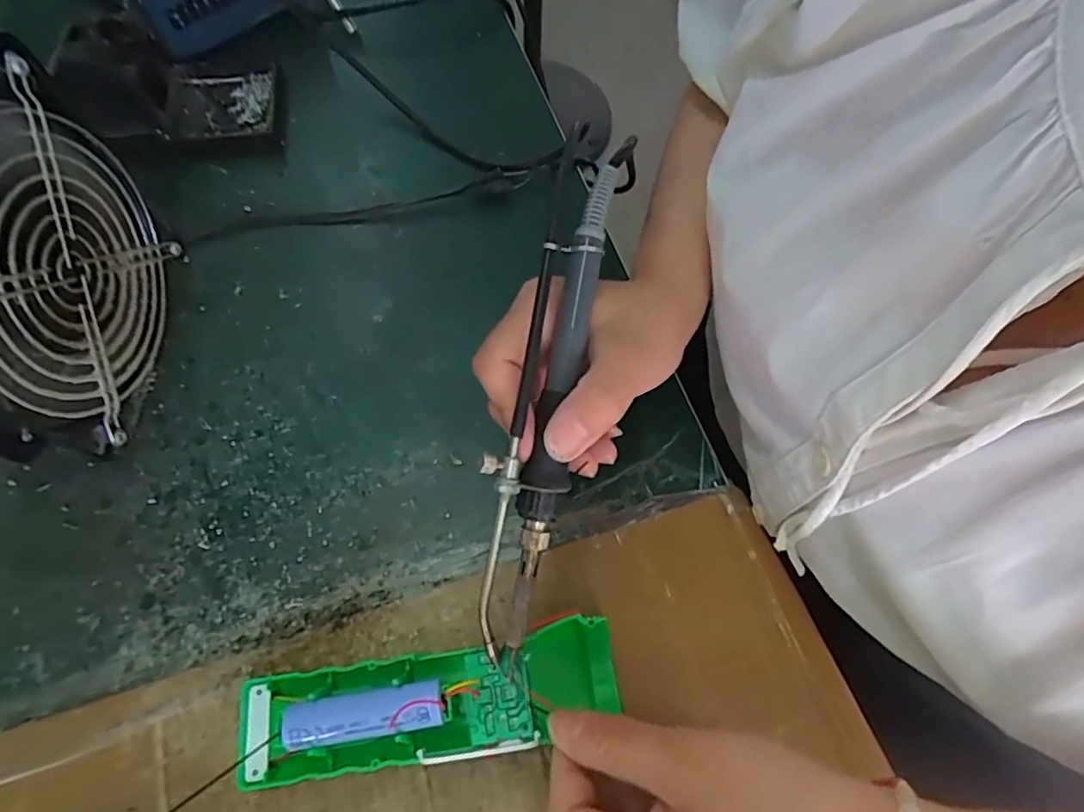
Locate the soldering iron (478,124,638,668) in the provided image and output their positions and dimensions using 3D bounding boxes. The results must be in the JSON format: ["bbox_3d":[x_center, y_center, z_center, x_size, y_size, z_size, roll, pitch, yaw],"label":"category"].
[{"bbox_3d":[0.001,-0.007,0.243,0.029,0.017,0.208,11,89,2],"label":"soldering iron"}]

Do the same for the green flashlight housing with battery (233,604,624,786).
[{"bbox_3d":[-0.048,0.124,0.255,0.159,0.032,0.045,-10,65,-4],"label":"green flashlight housing with battery"}]

